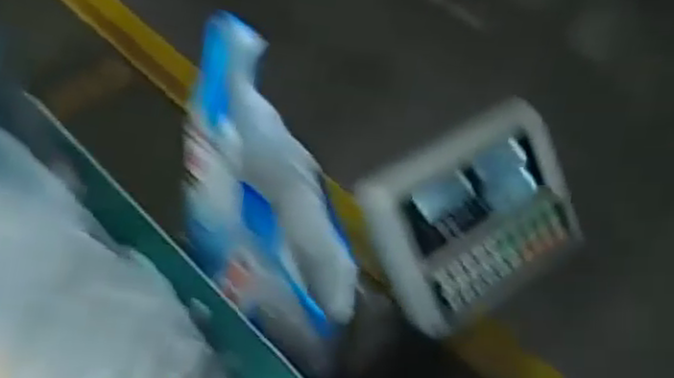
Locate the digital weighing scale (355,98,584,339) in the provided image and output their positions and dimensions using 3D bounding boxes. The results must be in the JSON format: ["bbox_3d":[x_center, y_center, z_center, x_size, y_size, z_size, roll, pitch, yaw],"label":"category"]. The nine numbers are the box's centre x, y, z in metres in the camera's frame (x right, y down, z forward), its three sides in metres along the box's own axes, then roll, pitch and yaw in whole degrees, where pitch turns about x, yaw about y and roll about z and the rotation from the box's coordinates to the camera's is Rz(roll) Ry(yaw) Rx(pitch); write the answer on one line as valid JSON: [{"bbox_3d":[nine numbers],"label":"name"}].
[{"bbox_3d":[0.150,0.031,0.815,0.256,0.057,0.193,-29,106,-20],"label":"digital weighing scale"}]

